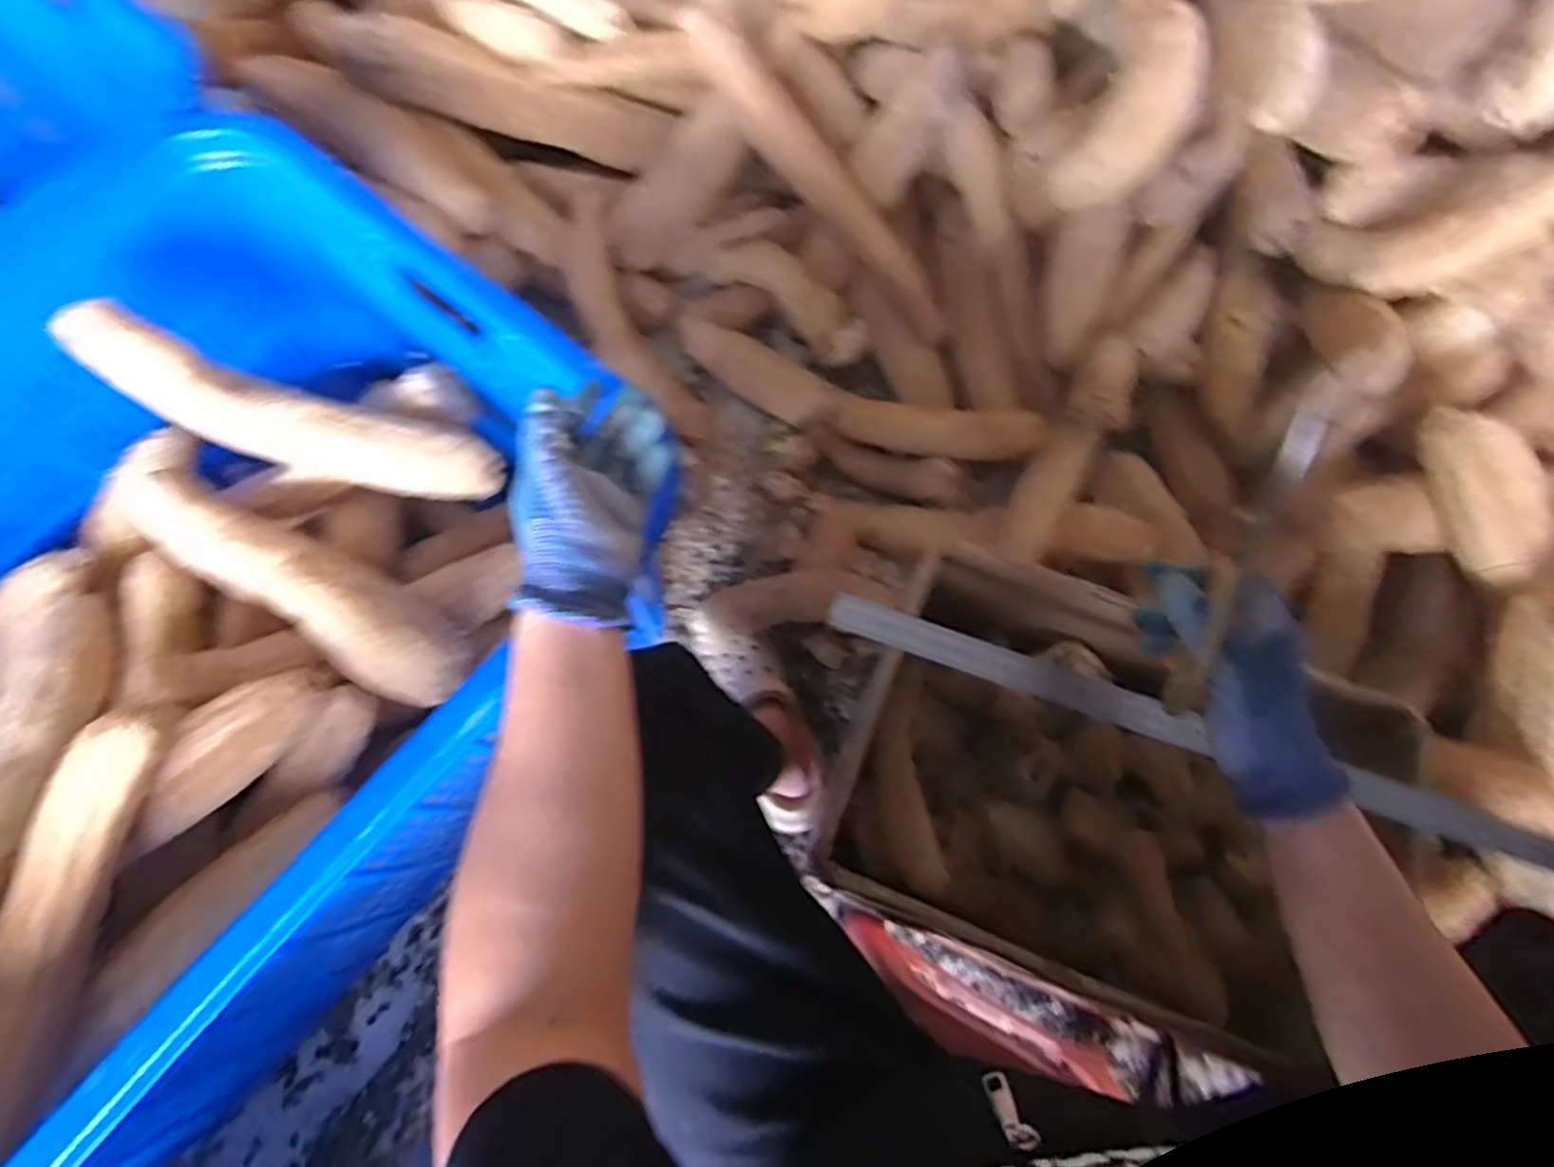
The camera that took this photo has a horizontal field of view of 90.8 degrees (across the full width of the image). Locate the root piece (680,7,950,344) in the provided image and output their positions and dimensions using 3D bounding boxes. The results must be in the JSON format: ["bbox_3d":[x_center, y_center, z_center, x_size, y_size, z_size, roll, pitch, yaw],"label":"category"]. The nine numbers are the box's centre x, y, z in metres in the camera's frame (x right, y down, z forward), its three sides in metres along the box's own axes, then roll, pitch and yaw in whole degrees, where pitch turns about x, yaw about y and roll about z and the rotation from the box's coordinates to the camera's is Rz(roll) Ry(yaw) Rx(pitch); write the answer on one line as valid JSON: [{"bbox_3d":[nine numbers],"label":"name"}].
[{"bbox_3d":[0.061,-0.459,0.887,0.438,0.065,0.053,45,75,-18],"label":"root piece"}]

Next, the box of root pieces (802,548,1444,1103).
[{"bbox_3d":[0.252,0.180,0.630,0.368,0.184,0.274,21,72,8],"label":"box of root pieces"}]

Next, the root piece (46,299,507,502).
[{"bbox_3d":[-0.423,-0.142,0.686,0.333,0.078,0.060,19,69,-23],"label":"root piece"}]

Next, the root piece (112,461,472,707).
[{"bbox_3d":[-0.448,-0.003,0.704,0.363,0.066,0.086,28,73,10],"label":"root piece"}]

